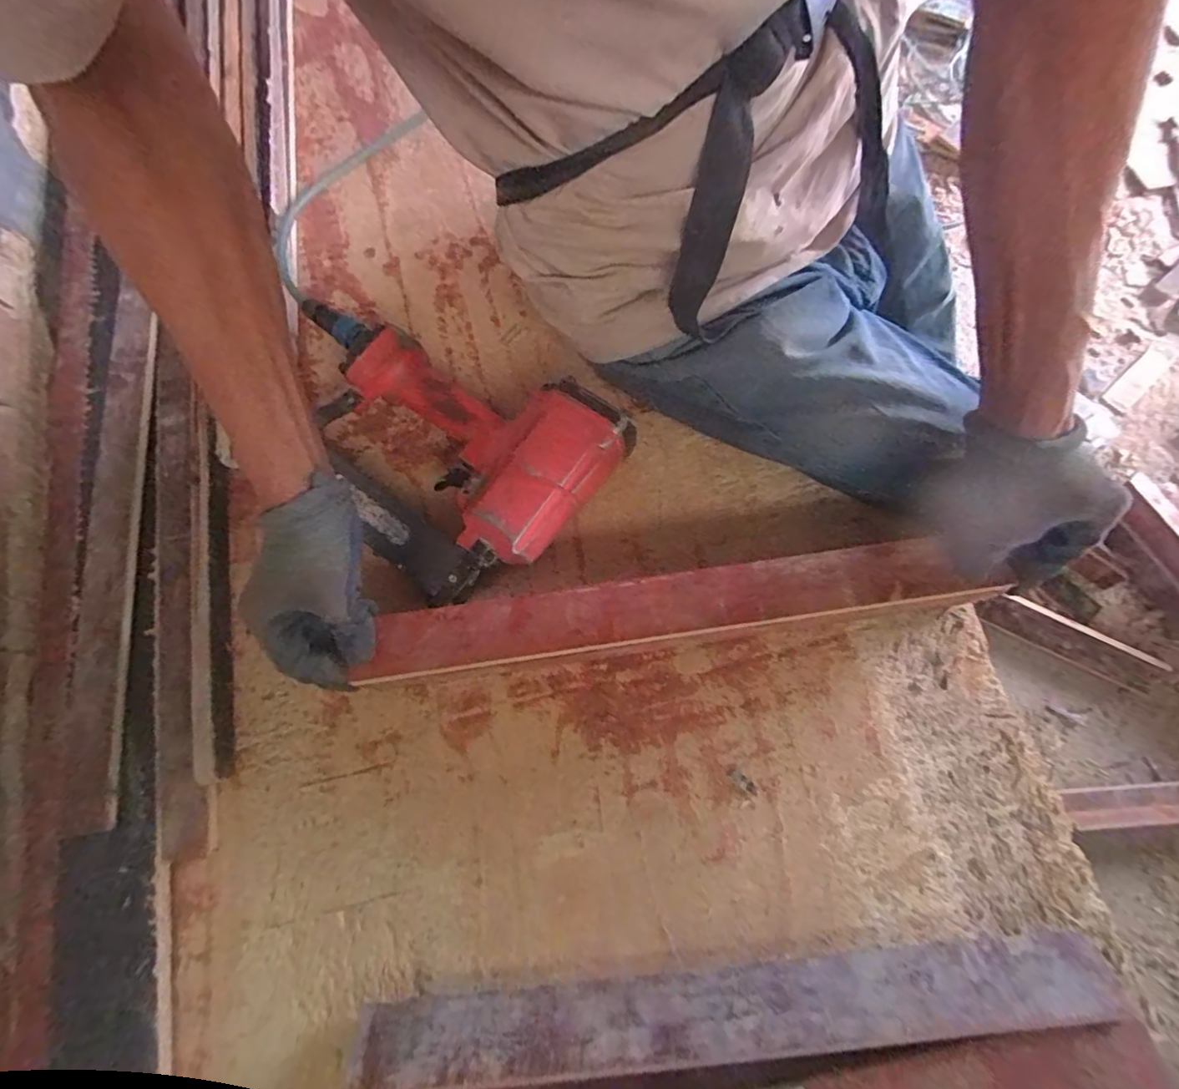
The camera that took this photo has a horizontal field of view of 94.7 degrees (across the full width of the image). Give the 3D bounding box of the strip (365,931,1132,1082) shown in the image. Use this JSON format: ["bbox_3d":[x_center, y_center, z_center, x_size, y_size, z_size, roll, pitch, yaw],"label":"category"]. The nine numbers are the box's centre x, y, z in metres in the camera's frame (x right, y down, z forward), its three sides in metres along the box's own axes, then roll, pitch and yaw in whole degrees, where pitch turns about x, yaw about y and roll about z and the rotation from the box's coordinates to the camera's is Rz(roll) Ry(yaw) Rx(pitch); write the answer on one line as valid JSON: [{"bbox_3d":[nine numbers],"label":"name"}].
[{"bbox_3d":[0.103,0.310,0.366,0.504,0.014,0.056,-5,29,-2],"label":"strip"}]

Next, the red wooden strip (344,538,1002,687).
[{"bbox_3d":[0.062,0.048,0.416,0.447,0.012,0.053,-8,72,-3],"label":"red wooden strip"}]

